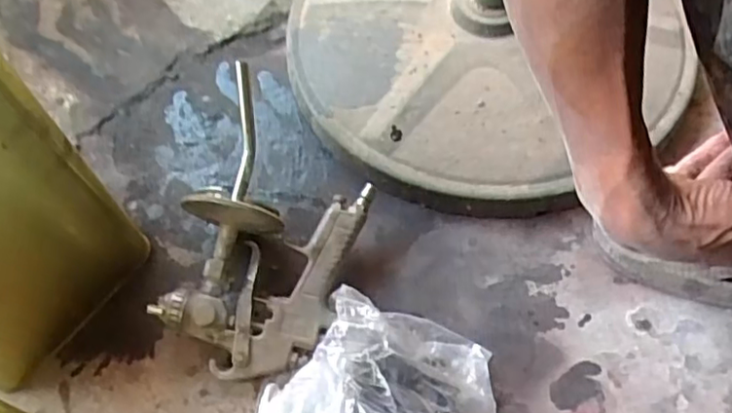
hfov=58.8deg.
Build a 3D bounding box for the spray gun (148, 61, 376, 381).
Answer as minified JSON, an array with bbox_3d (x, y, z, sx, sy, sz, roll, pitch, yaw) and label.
[{"bbox_3d":[-0.080,0.021,0.545,0.138,0.084,0.231,17,63,10],"label":"spray gun"}]

